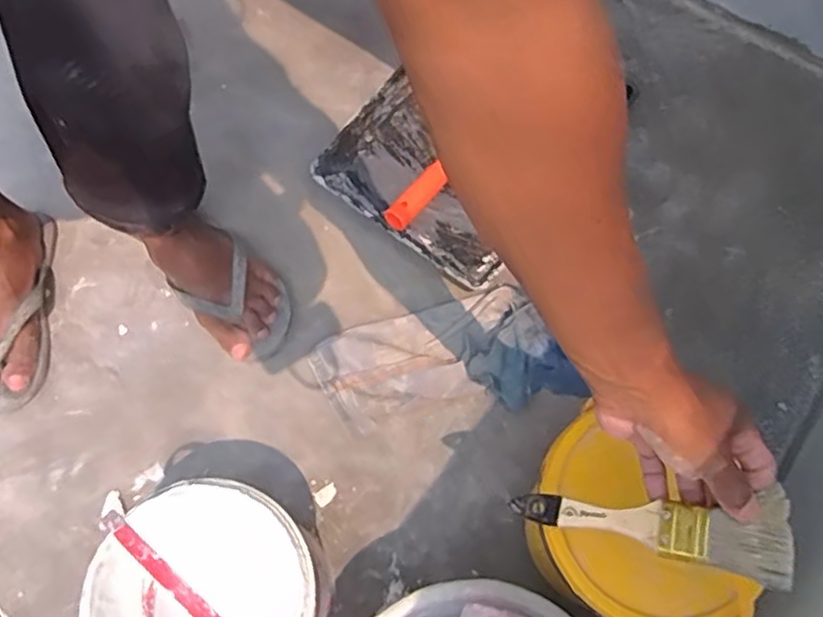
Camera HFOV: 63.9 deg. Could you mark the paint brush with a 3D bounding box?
[{"bbox_3d":[0.153,0.142,0.440,0.174,0.015,0.047,-2,63,33],"label":"paint brush"}]

